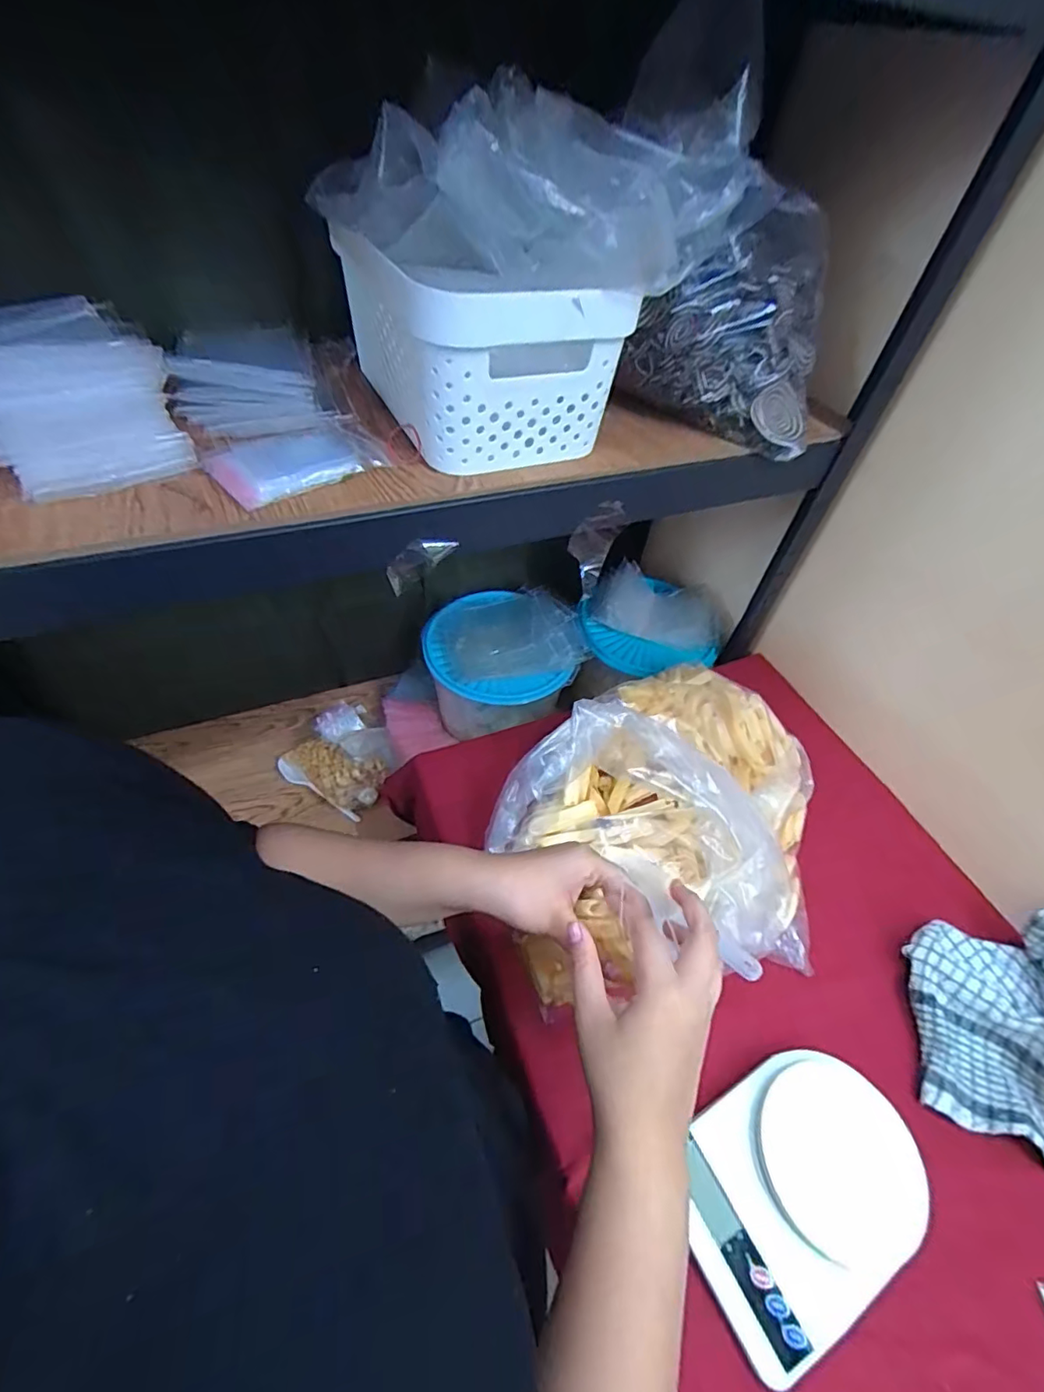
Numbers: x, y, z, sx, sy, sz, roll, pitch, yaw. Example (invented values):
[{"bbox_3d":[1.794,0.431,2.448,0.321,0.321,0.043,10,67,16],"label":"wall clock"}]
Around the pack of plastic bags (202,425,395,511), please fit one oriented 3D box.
[{"bbox_3d":[-0.166,-0.178,0.409,0.121,0.013,0.079,-34,62,-29],"label":"pack of plastic bags"}]

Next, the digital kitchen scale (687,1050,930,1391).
[{"bbox_3d":[0.198,0.346,0.393,0.176,0.032,0.123,-22,57,-22],"label":"digital kitchen scale"}]

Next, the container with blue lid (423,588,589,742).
[{"bbox_3d":[-0.031,-0.058,0.773,0.196,0.120,0.188,-9,53,-13],"label":"container with blue lid"}]

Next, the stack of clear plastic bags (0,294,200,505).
[{"bbox_3d":[-0.294,-0.192,0.358,0.115,0.089,0.065,-22,57,-22],"label":"stack of clear plastic bags"}]

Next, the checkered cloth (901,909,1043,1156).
[{"bbox_3d":[0.420,0.277,0.449,0.158,0.073,0.185,13,51,5],"label":"checkered cloth"}]

